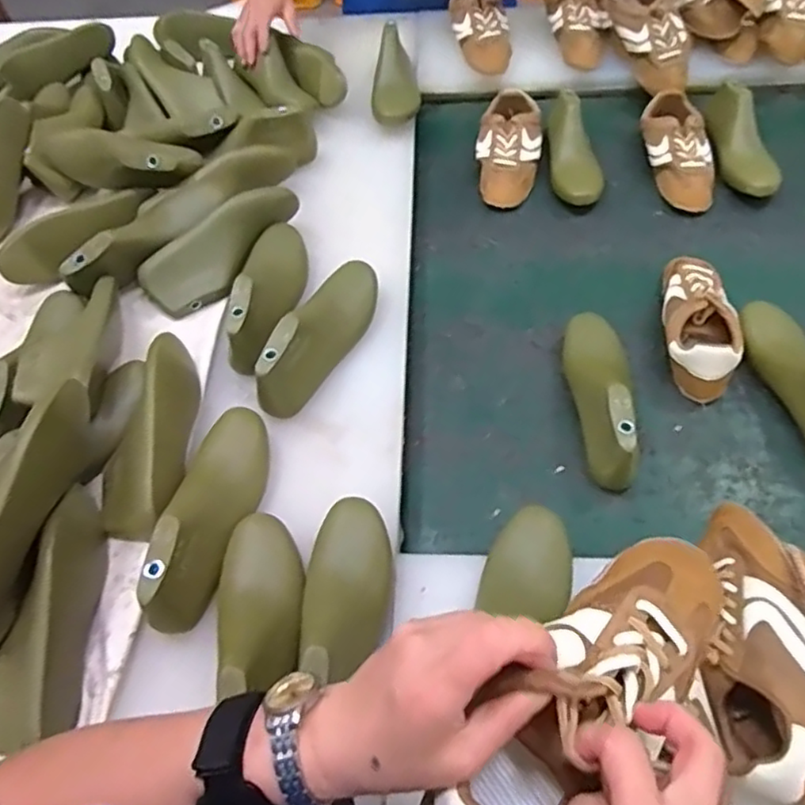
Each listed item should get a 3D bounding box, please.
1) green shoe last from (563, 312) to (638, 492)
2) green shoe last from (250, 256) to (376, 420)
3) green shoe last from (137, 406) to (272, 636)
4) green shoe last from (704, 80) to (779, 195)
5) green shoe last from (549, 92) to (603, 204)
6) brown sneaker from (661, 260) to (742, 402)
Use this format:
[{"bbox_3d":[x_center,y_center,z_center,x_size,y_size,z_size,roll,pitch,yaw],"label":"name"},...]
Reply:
[{"bbox_3d":[0.223,-0.016,0.711,0.066,0.081,0.222,3,57,7],"label":"green shoe last"},{"bbox_3d":[-0.089,-0.090,0.724,0.075,0.075,0.227,12,59,12],"label":"green shoe last"},{"bbox_3d":[-0.180,0.093,0.600,0.073,0.066,0.226,0,57,5],"label":"green shoe last"},{"bbox_3d":[0.498,-0.392,0.952,0.070,0.069,0.202,-9,57,-1],"label":"green shoe last"},{"bbox_3d":[0.264,-0.386,0.958,0.081,0.088,0.191,3,57,7],"label":"green shoe last"},{"bbox_3d":[0.353,-0.101,0.771,0.078,0.072,0.198,0,57,5],"label":"brown sneaker"}]

